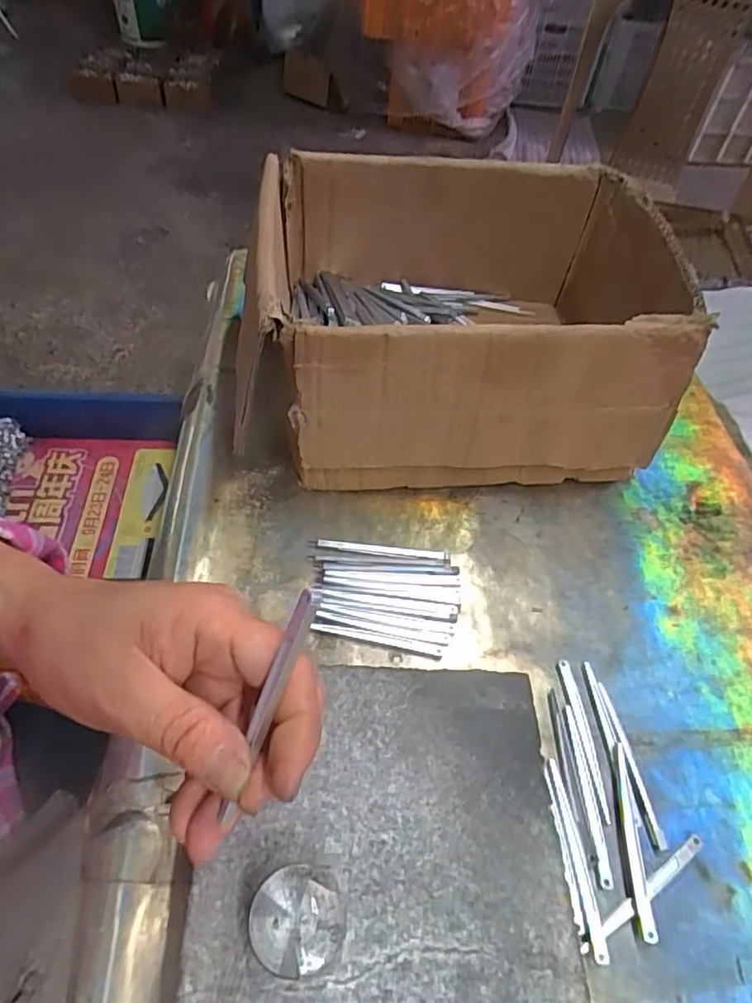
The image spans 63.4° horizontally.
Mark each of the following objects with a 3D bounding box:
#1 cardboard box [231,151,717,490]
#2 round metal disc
[{"bbox_3d":[0.064,-0.137,0.470,0.304,0.145,0.237,0,52,-5],"label":"cardboard box"},{"bbox_3d":[-0.029,0.158,0.228,0.033,0.021,0.033,2,52,-3],"label":"round metal disc"}]

